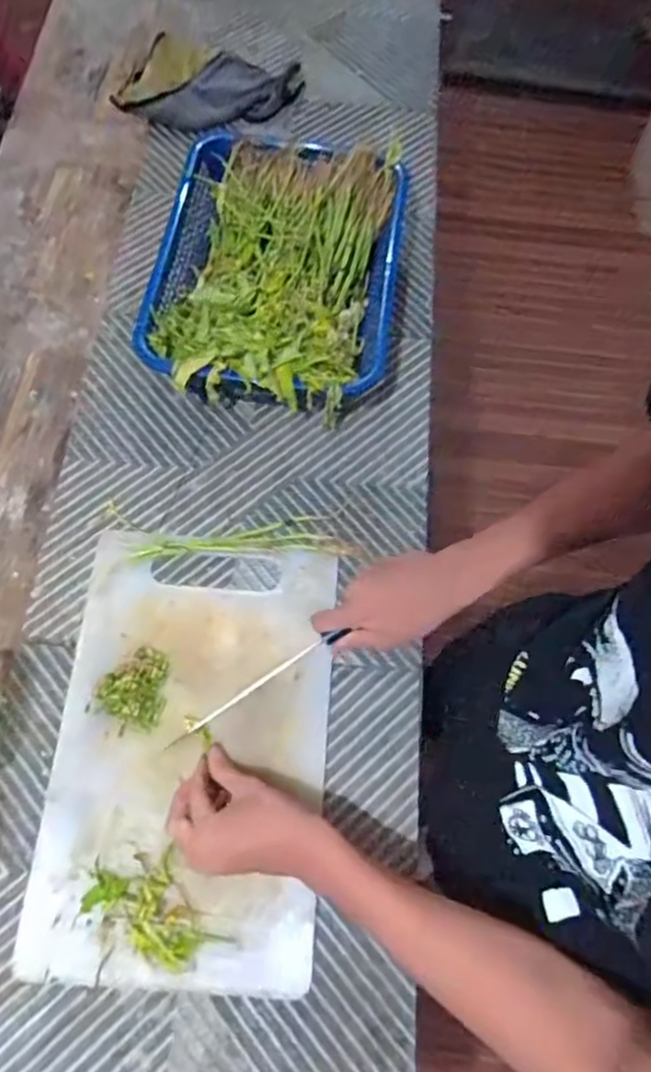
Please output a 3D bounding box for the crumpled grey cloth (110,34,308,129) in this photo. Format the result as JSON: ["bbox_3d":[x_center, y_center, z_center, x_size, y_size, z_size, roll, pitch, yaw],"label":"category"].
[{"bbox_3d":[-0.162,-0.610,0.860,0.237,0.058,0.113,7,71,1],"label":"crumpled grey cloth"}]

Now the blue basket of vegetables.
[{"bbox_3d":[-0.052,-0.288,0.724,0.262,0.098,0.324,7,71,1],"label":"blue basket of vegetables"}]

